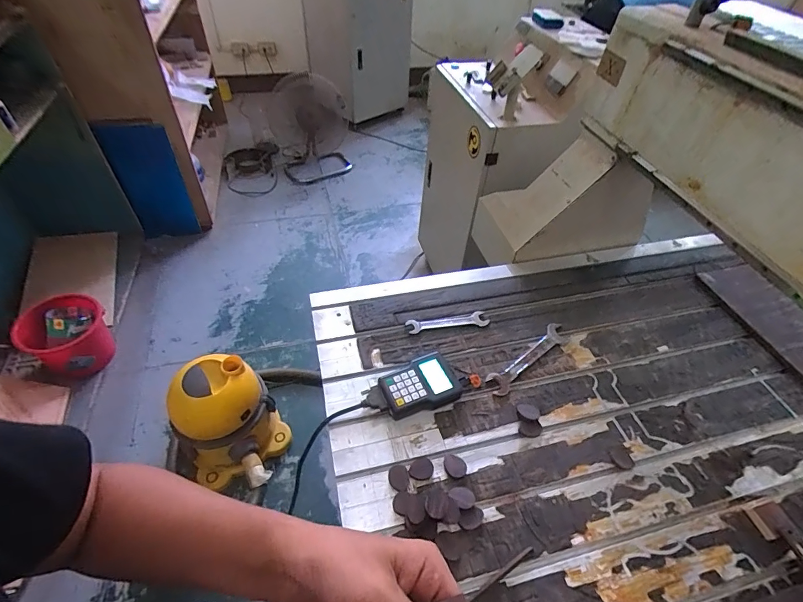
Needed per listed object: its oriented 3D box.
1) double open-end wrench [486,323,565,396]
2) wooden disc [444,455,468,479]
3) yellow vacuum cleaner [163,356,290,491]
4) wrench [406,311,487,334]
[{"bbox_3d":[0.279,0.122,0.893,0.255,0.009,0.049,-32,57,-27],"label":"double open-end wrench"},{"bbox_3d":[0.095,0.292,0.725,0.036,0.005,0.043,-14,50,-15],"label":"wooden disc"},{"bbox_3d":[-0.553,0.400,1.332,0.284,0.414,0.276,2,48,-3],"label":"yellow vacuum cleaner"},{"bbox_3d":[0.107,0.049,0.945,0.187,0.006,0.038,-8,49,-9],"label":"wrench"}]

